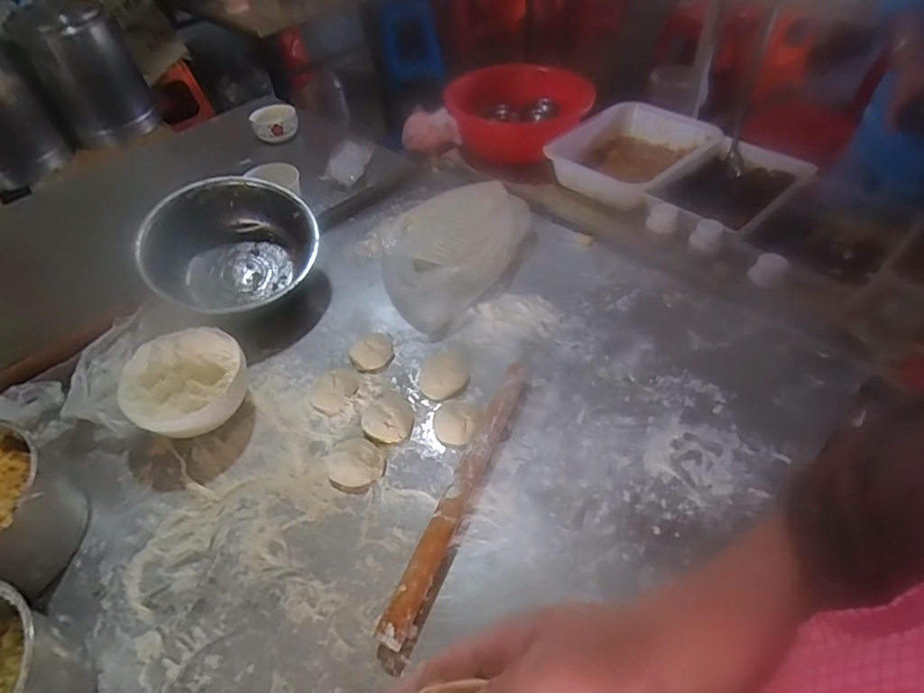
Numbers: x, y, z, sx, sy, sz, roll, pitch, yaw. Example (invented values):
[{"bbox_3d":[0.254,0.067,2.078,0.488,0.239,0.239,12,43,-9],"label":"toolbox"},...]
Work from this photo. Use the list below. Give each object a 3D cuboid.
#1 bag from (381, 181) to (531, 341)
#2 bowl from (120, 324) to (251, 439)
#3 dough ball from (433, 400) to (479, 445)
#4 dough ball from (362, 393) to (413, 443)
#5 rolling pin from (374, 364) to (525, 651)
[{"bbox_3d":[-0.013,-0.182,0.944,0.216,0.063,0.334,29,57,29],"label":"bag"},{"bbox_3d":[-0.373,0.061,0.739,0.156,0.089,0.146,-18,48,-10],"label":"bowl"},{"bbox_3d":[-0.007,0.101,0.714,0.058,0.027,0.059,-3,47,4],"label":"dough ball"},{"bbox_3d":[-0.100,0.092,0.729,0.064,0.028,0.073,1,48,8],"label":"dough ball"},{"bbox_3d":[0.002,0.169,0.643,0.028,0.038,0.361,16,52,20],"label":"rolling pin"}]

